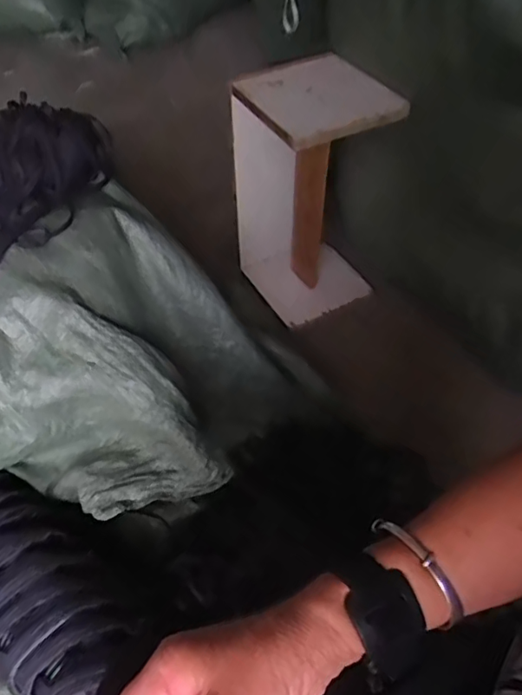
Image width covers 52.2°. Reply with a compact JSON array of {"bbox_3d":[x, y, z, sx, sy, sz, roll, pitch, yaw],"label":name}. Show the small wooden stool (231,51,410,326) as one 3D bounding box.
[{"bbox_3d":[0.089,-0.258,0.979,0.224,0.465,0.198,-22,54,-17],"label":"small wooden stool"}]

